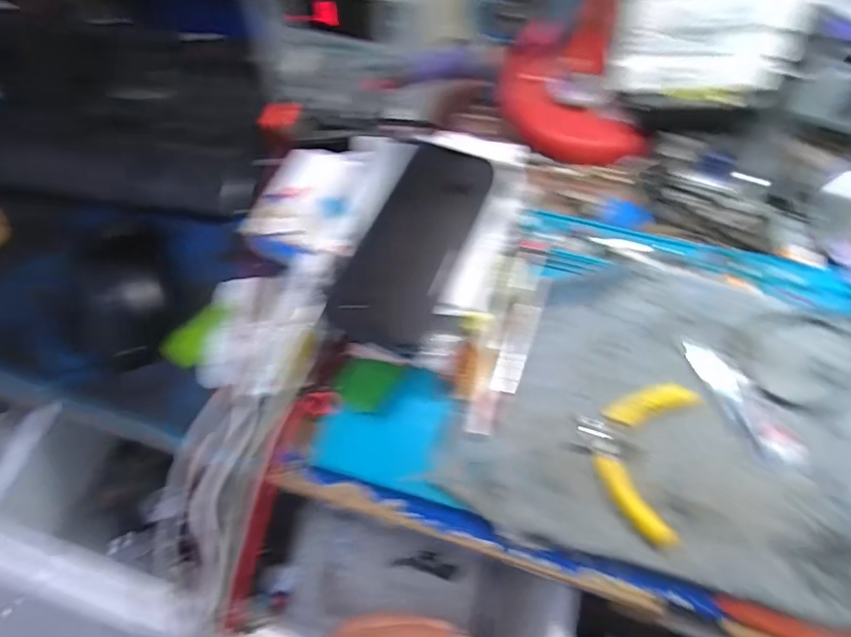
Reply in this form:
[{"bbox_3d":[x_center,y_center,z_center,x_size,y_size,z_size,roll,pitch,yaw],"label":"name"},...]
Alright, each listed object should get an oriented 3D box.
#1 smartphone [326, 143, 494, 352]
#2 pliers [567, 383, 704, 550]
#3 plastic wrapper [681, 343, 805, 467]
[{"bbox_3d":[-0.008,-0.052,0.378,0.063,0.011,0.150,25,77,-4],"label":"smartphone"},{"bbox_3d":[0.136,0.084,0.362,0.070,0.008,0.106,19,64,11],"label":"pliers"},{"bbox_3d":[0.216,0.056,0.376,0.027,0.004,0.099,-24,64,-11],"label":"plastic wrapper"}]

